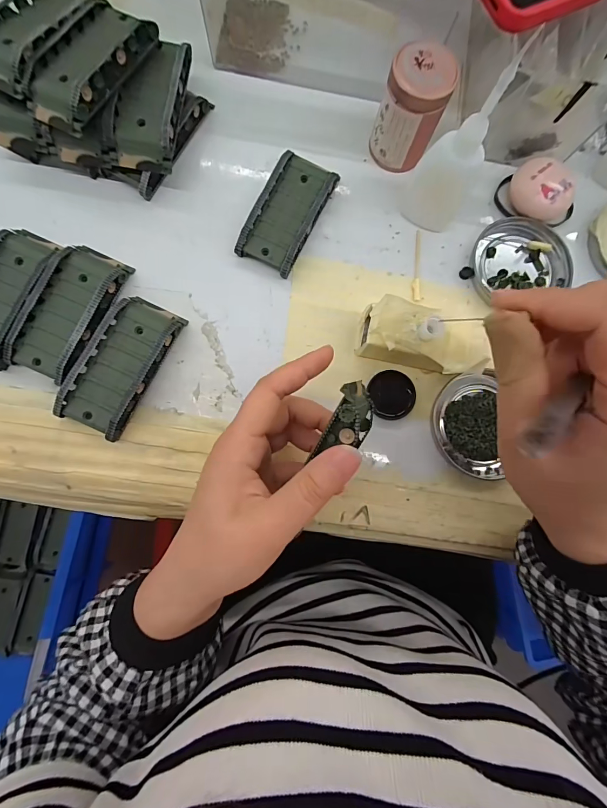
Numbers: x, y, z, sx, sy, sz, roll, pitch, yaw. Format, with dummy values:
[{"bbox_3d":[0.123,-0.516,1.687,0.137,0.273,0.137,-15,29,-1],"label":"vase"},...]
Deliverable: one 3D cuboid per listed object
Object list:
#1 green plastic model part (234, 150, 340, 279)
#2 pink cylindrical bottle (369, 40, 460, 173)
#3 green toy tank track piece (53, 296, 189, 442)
[{"bbox_3d":[-0.012,-0.145,0.277,0.046,0.019,0.089,26,82,0],"label":"green plastic model part"},{"bbox_3d":[0.078,-0.211,0.268,0.043,0.068,0.037,29,82,0],"label":"pink cylindrical bottle"},{"bbox_3d":[-0.124,-0.028,0.252,0.045,0.023,0.095,27,82,0],"label":"green toy tank track piece"}]

